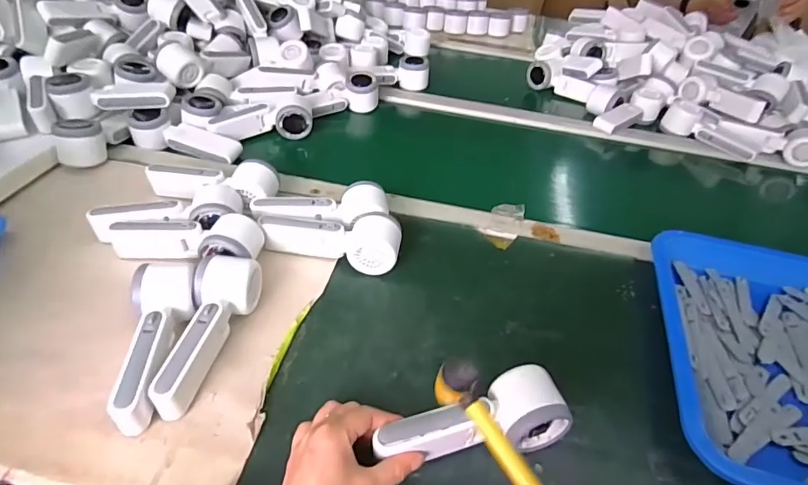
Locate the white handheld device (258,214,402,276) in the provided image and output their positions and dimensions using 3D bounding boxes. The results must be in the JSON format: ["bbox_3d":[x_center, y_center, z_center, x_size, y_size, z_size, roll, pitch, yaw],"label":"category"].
[{"bbox_3d":[-0.086,-0.004,0.561,0.164,0.048,0.066,4,44,-1],"label":"white handheld device"}]

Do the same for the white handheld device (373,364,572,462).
[{"bbox_3d":[0.055,0.150,0.406,0.164,0.042,0.059,-5,44,-18],"label":"white handheld device"}]

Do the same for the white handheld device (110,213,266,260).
[{"bbox_3d":[-0.248,-0.002,0.543,0.166,0.049,0.059,7,44,2],"label":"white handheld device"}]

